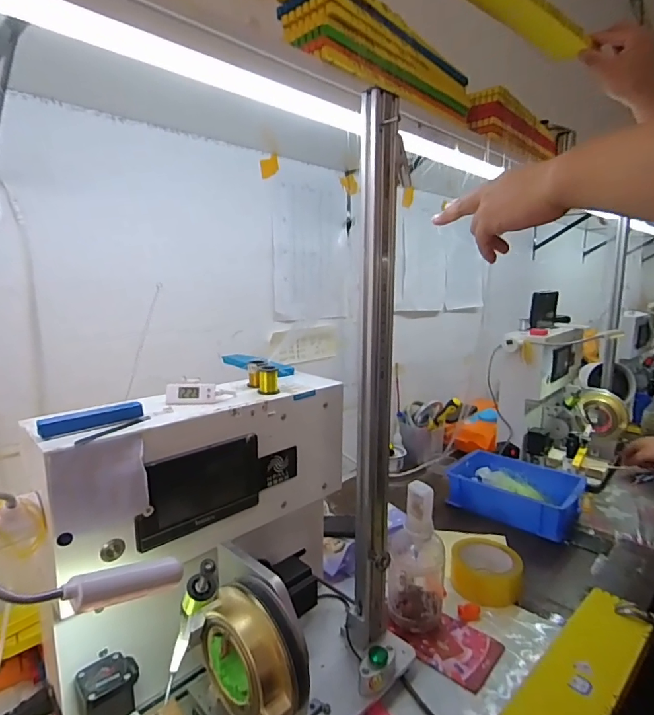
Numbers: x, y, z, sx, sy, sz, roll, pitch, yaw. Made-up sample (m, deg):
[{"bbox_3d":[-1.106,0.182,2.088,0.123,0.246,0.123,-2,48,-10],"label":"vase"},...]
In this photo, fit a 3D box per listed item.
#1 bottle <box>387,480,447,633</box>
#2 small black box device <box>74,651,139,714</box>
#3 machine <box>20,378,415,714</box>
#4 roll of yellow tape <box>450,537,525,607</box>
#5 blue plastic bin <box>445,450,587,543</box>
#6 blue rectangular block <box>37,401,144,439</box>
[{"bbox_3d":[0.128,0.266,0.625,0.076,0.197,0.084,3,11,16],"label":"bottle"},{"bbox_3d":[-0.206,0.322,0.425,0.052,0.048,0.050,-8,13,-37],"label":"small black box device"},{"bbox_3d":[-0.074,0.216,0.463,0.346,0.334,0.214,-9,14,-42],"label":"machine"},{"bbox_3d":[0.257,0.341,0.715,0.101,0.058,0.101,0,11,0],"label":"roll of yellow tape"},{"bbox_3d":[0.395,0.283,0.956,0.252,0.068,0.179,9,14,40],"label":"blue plastic bin"},{"bbox_3d":[-0.214,0.057,0.409,0.086,0.015,0.012,-9,14,-41],"label":"blue rectangular block"}]

